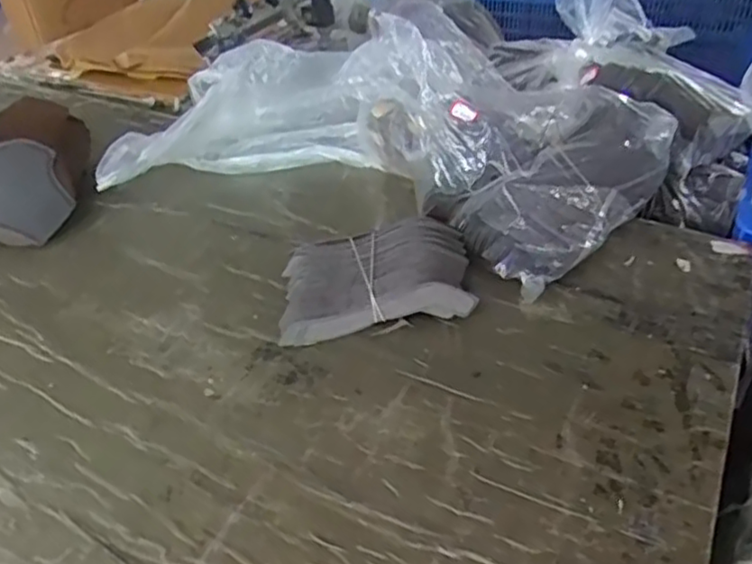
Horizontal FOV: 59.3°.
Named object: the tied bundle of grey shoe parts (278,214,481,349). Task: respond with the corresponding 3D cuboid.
[{"bbox_3d":[-0.001,-0.005,0.646,0.183,0.046,0.120,-7,40,-3],"label":"tied bundle of grey shoe parts"}]

